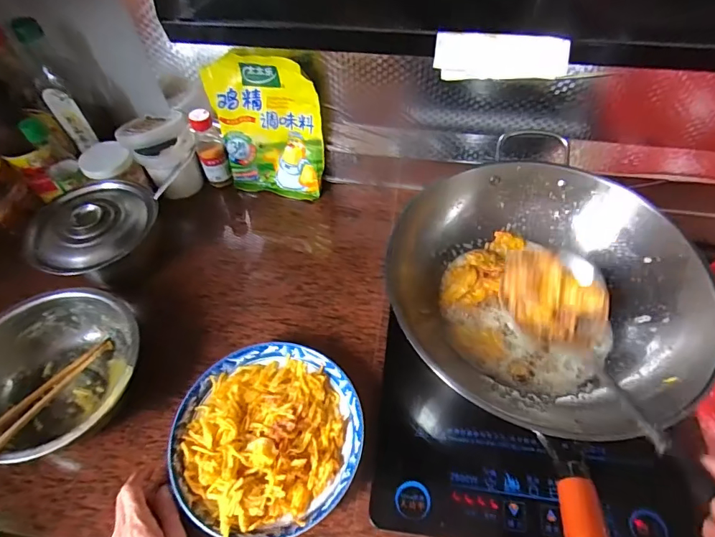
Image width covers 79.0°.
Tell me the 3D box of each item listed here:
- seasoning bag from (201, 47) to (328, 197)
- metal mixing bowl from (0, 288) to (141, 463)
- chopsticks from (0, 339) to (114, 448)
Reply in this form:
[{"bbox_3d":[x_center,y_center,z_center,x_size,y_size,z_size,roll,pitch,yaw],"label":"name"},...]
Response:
[{"bbox_3d":[-0.138,-0.214,0.675,0.166,0.226,0.053,9,56,7],"label":"seasoning bag"},{"bbox_3d":[-0.359,0.130,0.521,0.200,0.076,0.192,-1,55,1],"label":"metal mixing bowl"},{"bbox_3d":[-0.369,0.158,0.490,0.037,0.017,0.234,13,32,10],"label":"chopsticks"}]

